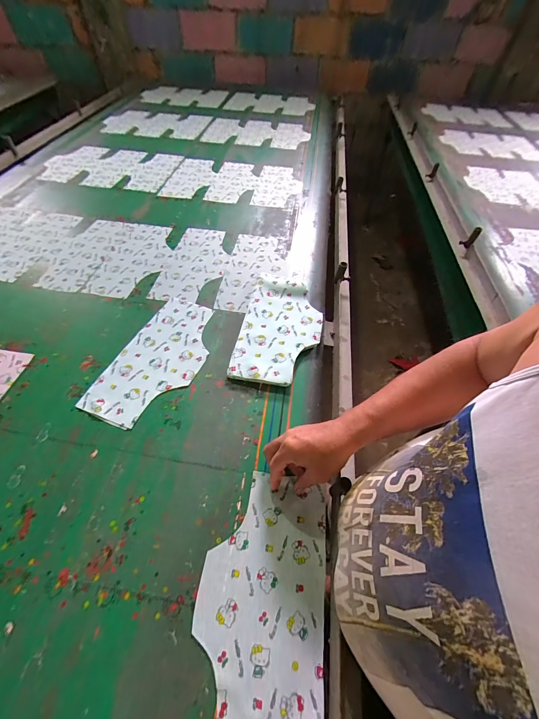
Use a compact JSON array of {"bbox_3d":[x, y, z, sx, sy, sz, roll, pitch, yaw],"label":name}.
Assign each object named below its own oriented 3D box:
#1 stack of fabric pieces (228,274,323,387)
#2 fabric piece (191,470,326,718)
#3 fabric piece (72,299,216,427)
[{"bbox_3d":[0.028,-0.077,0.692,0.171,0.026,0.314,8,52,7],"label":"stack of fabric pieces"},{"bbox_3d":[-0.007,0.314,0.410,0.166,0.021,0.298,8,53,0],"label":"fabric piece"},{"bbox_3d":[-0.223,-0.009,0.639,0.167,0.005,0.322,17,54,14],"label":"fabric piece"}]

